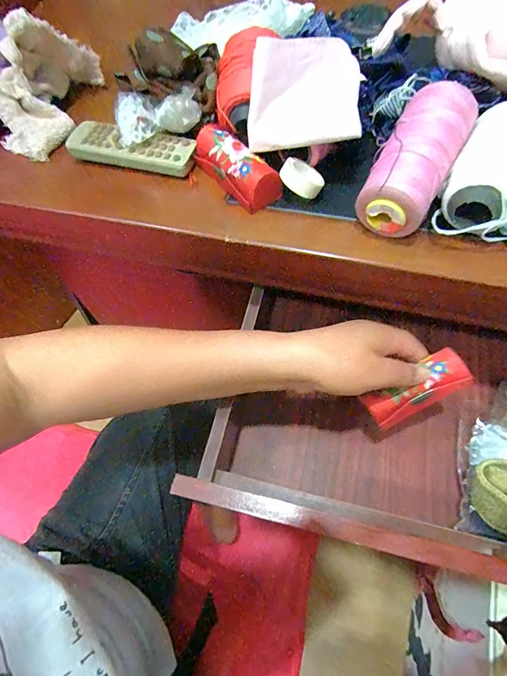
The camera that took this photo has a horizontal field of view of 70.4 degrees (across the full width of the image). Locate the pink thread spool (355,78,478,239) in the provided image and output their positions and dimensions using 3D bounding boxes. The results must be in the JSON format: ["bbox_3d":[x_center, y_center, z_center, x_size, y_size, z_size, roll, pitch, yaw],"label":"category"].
[{"bbox_3d":[0.120,-0.135,0.263,0.051,0.038,0.120,29,82,18],"label":"pink thread spool"}]

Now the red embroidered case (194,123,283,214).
[{"bbox_3d":[-0.018,-0.146,0.305,0.034,0.028,0.091,-34,65,-14],"label":"red embroidered case"}]

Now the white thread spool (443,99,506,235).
[{"bbox_3d":[0.176,-0.121,0.269,0.047,0.049,0.113,26,66,17],"label":"white thread spool"}]

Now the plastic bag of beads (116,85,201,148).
[{"bbox_3d":[-0.085,-0.198,0.321,0.071,0.034,0.034,-11,61,-2],"label":"plastic bag of beads"}]

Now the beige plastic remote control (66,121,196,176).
[{"bbox_3d":[-0.115,-0.178,0.334,0.124,0.018,0.034,14,64,11],"label":"beige plastic remote control"}]

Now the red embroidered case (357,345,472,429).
[{"bbox_3d":[0.144,0.046,0.319,0.089,0.018,0.034,-35,62,12],"label":"red embroidered case"}]

